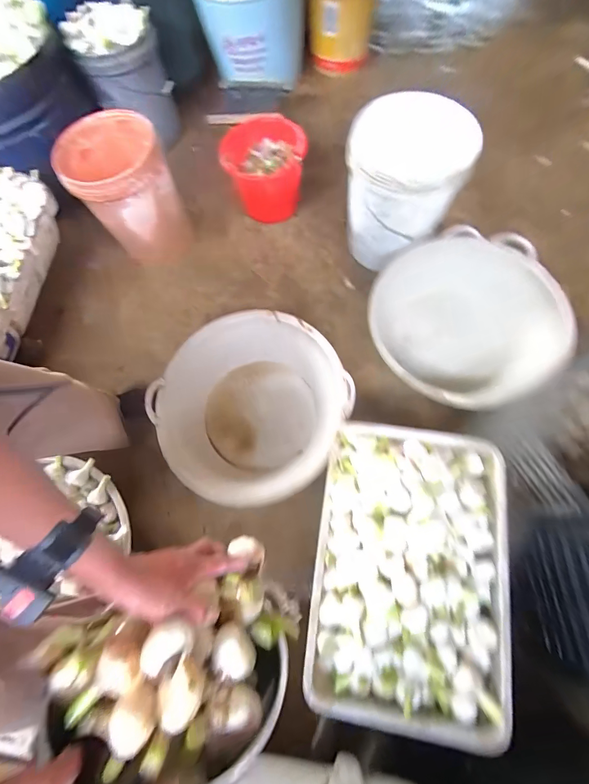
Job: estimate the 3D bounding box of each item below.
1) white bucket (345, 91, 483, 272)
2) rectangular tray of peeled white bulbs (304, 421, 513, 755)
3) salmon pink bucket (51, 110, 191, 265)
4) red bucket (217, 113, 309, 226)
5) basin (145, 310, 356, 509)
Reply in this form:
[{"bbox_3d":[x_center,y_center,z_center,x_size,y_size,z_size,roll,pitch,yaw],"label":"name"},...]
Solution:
[{"bbox_3d":[0.300,-0.592,1.014,0.291,0.361,0.291,-1,74,3],"label":"white bucket"},{"bbox_3d":[0.228,0.343,0.688,0.363,0.094,0.534,7,74,5],"label":"rectangular tray of peeled white bulbs"},{"bbox_3d":[-0.572,-0.675,1.195,0.308,0.381,0.311,-1,74,3],"label":"salmon pink bucket"},{"bbox_3d":[-0.102,-0.780,1.255,0.263,0.256,0.287,-1,74,3],"label":"red bucket"},{"bbox_3d":[-0.123,0.047,1.008,0.481,0.199,0.518,-1,74,3],"label":"basin"}]

